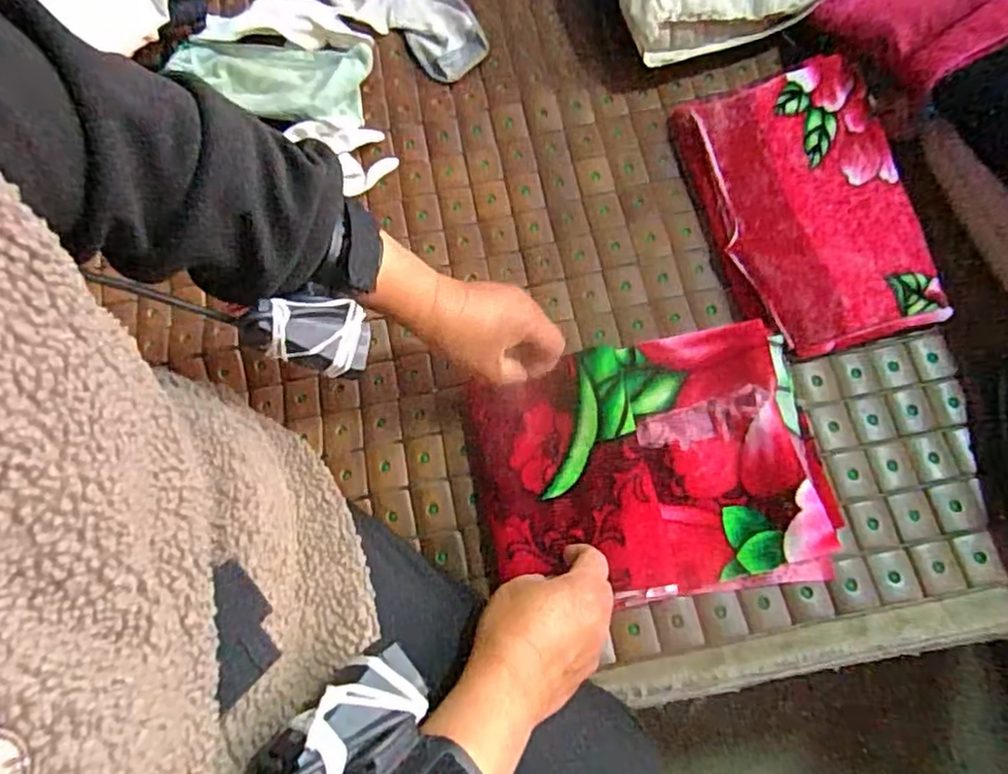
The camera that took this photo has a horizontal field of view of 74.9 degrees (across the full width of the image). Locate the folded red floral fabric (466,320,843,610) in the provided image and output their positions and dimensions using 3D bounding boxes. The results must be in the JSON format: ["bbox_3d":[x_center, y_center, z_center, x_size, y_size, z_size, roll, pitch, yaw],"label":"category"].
[{"bbox_3d":[0.106,0.057,0.483,0.248,0.025,0.187,-8,74,0],"label":"folded red floral fabric"}]

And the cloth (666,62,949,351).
[{"bbox_3d":[0.245,-0.146,0.537,0.143,0.045,0.233,-15,74,-2],"label":"cloth"}]

